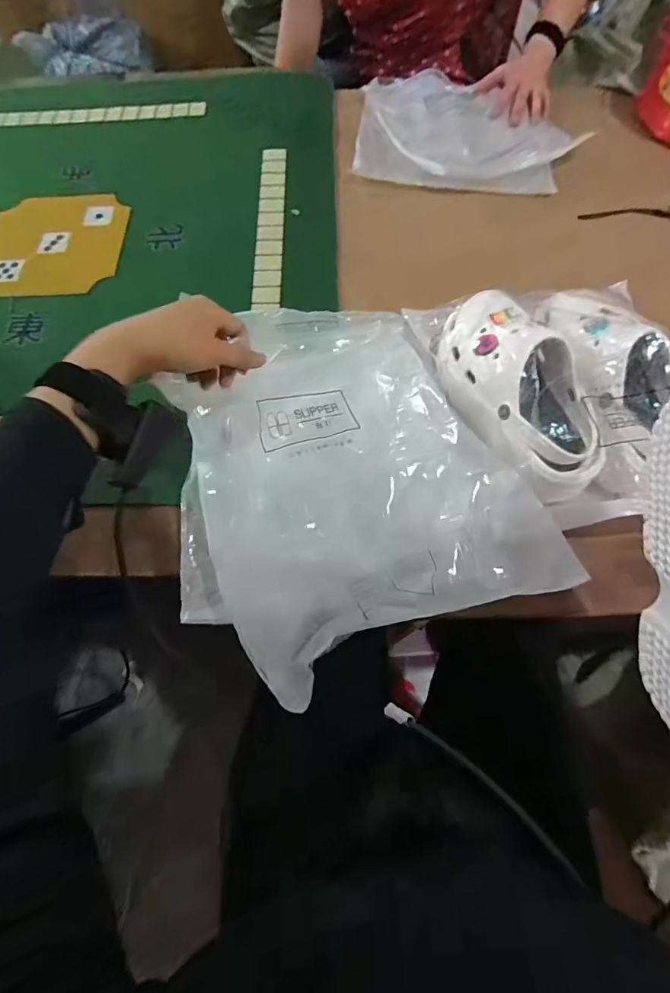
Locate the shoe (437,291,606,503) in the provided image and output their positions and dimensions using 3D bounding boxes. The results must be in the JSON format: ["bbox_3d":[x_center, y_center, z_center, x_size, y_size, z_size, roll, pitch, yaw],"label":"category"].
[{"bbox_3d":[0.200,-0.123,0.483,0.100,0.085,0.255,-23,69,-10],"label":"shoe"}]

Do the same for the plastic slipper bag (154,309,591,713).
[{"bbox_3d":[-0.003,-0.046,0.443,0.310,0.089,0.390,-21,69,-9],"label":"plastic slipper bag"}]

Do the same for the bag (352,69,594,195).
[{"bbox_3d":[0.220,-0.620,0.759,0.355,0.030,0.291,6,67,2],"label":"bag"}]

